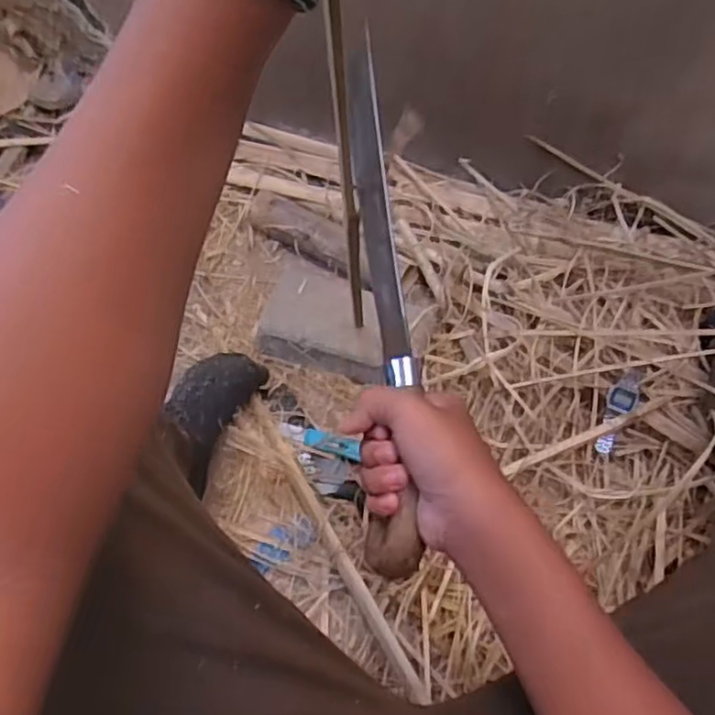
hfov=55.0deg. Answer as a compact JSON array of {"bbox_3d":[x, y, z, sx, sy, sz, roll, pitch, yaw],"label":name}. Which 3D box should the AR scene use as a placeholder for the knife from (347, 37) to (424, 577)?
[{"bbox_3d":[0.017,-0.039,0.473,0.036,0.039,0.362,-3,80,-3],"label":"knife"}]

